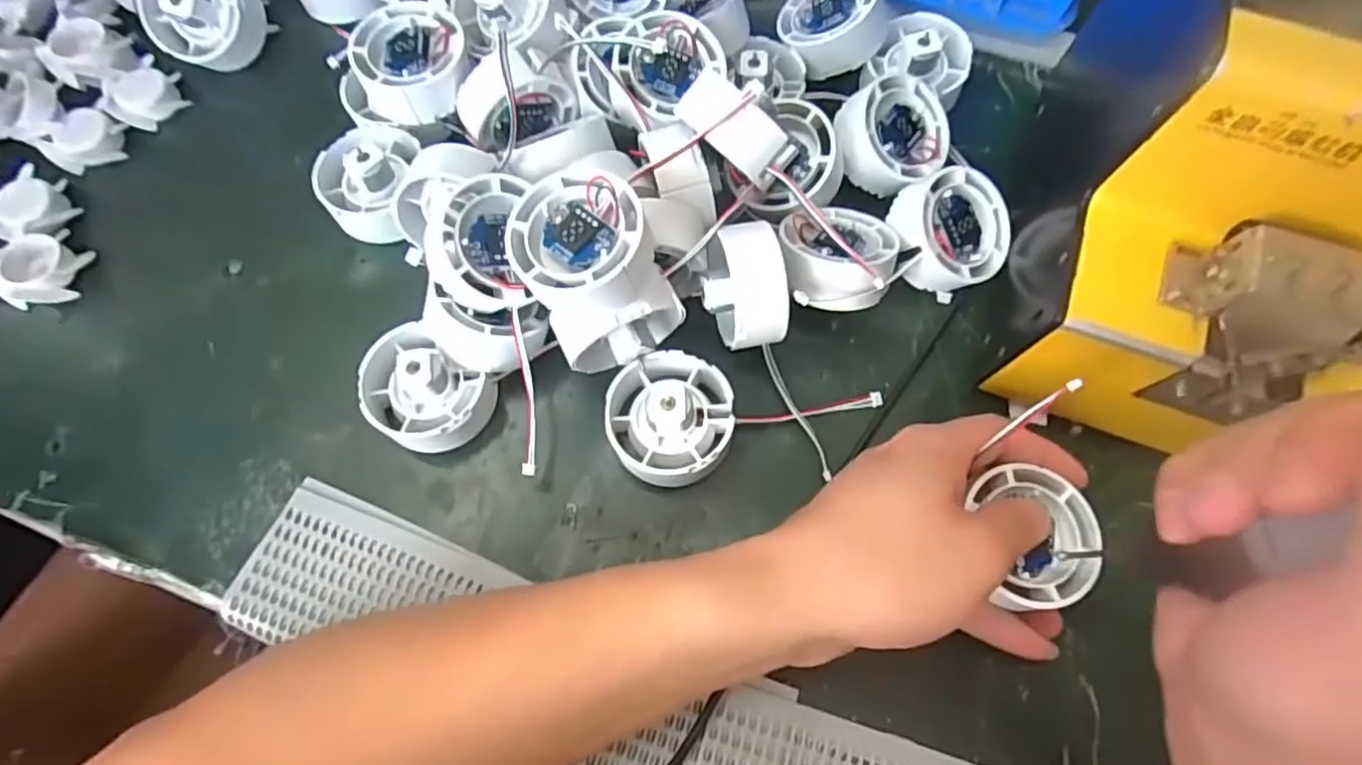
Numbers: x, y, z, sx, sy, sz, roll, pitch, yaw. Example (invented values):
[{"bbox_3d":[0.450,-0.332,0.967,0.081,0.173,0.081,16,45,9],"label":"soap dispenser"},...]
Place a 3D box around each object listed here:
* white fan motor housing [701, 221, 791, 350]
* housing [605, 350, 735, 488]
[{"bbox_3d":[0.027,-0.039,0.301,0.033,0.048,0.048,-9,71,-5],"label":"white fan motor housing"},{"bbox_3d":[-0.004,0.017,0.295,0.052,0.026,0.057,1,70,-1],"label":"housing"}]

